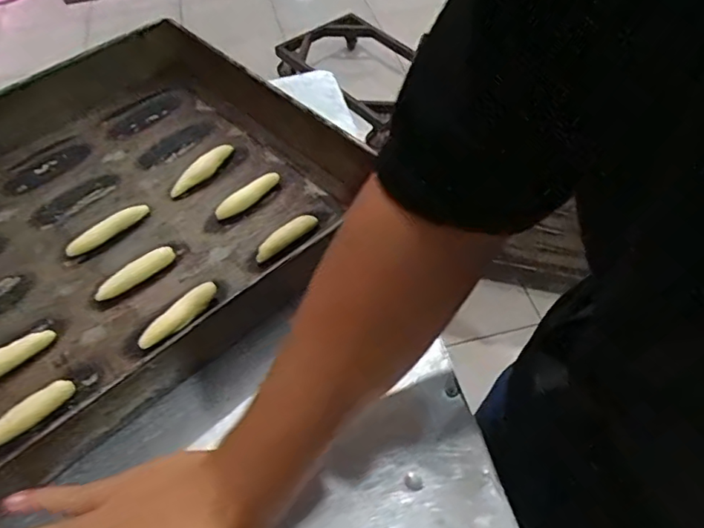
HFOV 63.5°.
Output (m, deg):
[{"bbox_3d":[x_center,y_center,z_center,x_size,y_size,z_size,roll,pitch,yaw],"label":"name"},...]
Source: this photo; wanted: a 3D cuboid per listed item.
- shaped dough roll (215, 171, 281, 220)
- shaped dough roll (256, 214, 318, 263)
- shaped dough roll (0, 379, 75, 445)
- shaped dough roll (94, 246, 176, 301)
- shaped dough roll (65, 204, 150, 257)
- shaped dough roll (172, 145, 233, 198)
[{"bbox_3d":[-0.096,-0.063,0.524,0.069,0.013,0.014,-36,58,-24],"label":"shaped dough roll"},{"bbox_3d":[-0.057,-0.023,0.490,0.063,0.012,0.017,-36,58,-23],"label":"shaped dough roll"},{"bbox_3d":[-0.227,0.105,0.400,0.065,0.010,0.019,-36,58,-24],"label":"shaped dough roll"},{"bbox_3d":[-0.179,0.008,0.473,0.069,0.011,0.015,-36,58,-24],"label":"shaped dough roll"},{"bbox_3d":[-0.217,-0.032,0.507,0.077,0.017,0.012,-35,57,-23],"label":"shaped dough roll"},{"bbox_3d":[-0.147,-0.092,0.554,0.019,0.012,0.075,25,56,21],"label":"shaped dough roll"}]

